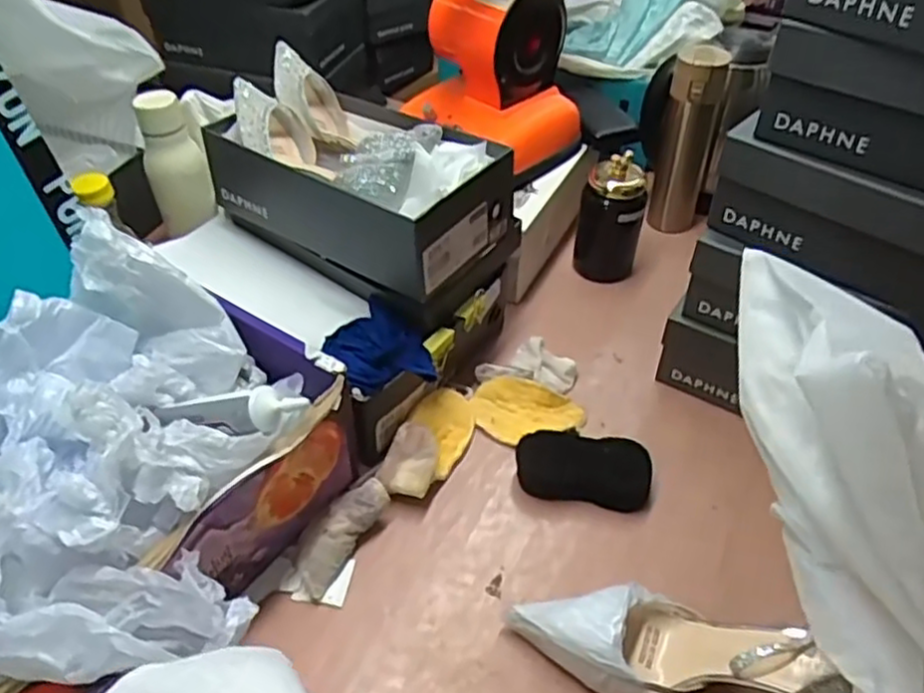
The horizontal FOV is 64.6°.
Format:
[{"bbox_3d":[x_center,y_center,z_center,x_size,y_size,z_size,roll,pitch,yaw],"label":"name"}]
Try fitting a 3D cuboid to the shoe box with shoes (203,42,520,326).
[{"bbox_3d":[-0.109,-0.168,0.770,0.308,0.148,0.165,28,51,25],"label":"shoe box with shoes"}]

